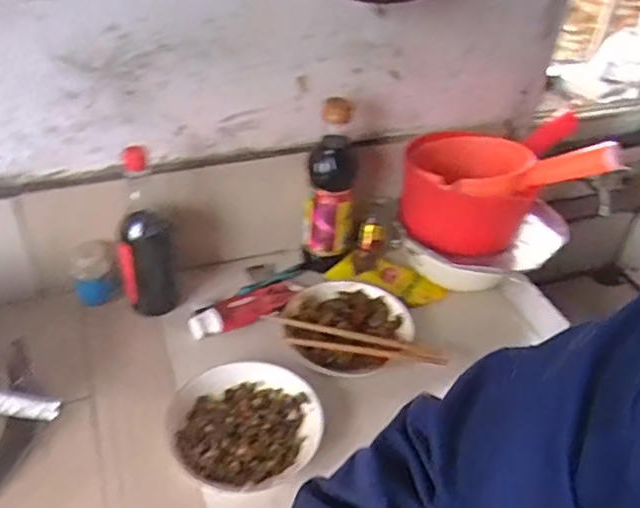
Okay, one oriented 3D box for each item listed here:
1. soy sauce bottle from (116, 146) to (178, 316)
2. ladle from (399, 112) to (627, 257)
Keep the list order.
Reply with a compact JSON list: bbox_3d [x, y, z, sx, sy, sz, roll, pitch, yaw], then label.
[{"bbox_3d":[-0.230,0.011,0.829,0.063,0.139,0.051,-13,43,-21],"label":"soy sauce bottle"},{"bbox_3d":[0.253,-0.102,0.900,0.259,0.180,0.147,9,40,4],"label":"ladle"}]

